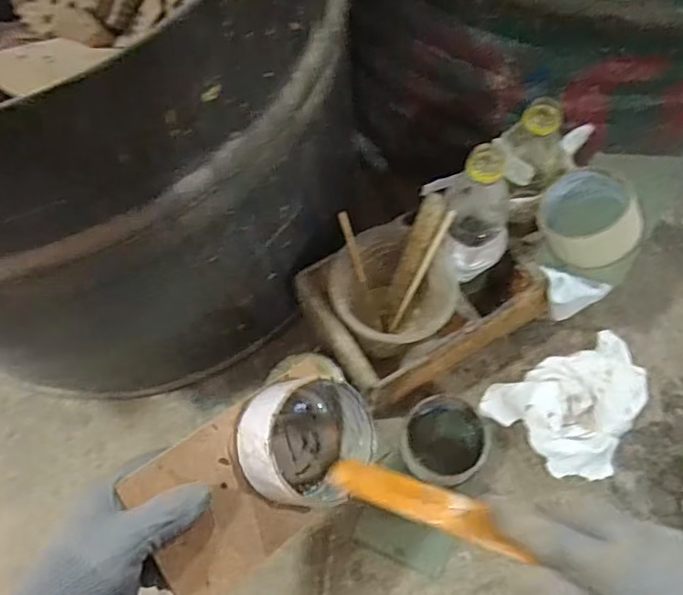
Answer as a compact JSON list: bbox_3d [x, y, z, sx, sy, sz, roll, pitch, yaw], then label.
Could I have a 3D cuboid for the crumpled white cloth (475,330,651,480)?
[{"bbox_3d":[0.246,0.114,0.598,0.163,0.043,0.126,-23,67,-9],"label":"crumpled white cloth"}]

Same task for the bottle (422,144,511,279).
[{"bbox_3d":[0.125,-0.078,0.538,0.075,0.136,0.047,-20,41,-8],"label":"bottle"}]

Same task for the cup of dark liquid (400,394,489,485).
[{"bbox_3d":[0.102,0.145,0.589,0.079,0.041,0.082,-1,65,1],"label":"cup of dark liquid"}]

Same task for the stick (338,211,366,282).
[{"bbox_3d":[0.010,-0.046,0.536,0.009,0.074,0.005,-26,33,-11],"label":"stick"}]

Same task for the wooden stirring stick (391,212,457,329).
[{"bbox_3d":[0.075,-0.022,0.556,0.008,0.144,0.008,38,38,20],"label":"wooden stirring stick"}]

